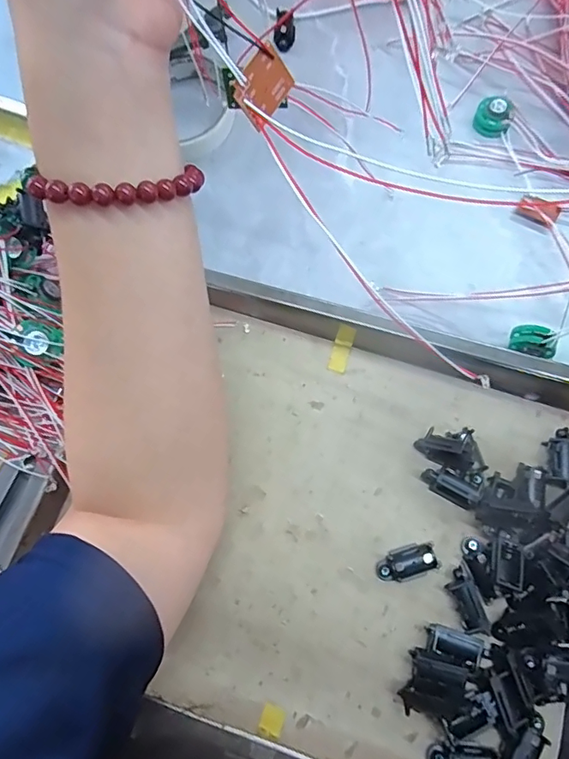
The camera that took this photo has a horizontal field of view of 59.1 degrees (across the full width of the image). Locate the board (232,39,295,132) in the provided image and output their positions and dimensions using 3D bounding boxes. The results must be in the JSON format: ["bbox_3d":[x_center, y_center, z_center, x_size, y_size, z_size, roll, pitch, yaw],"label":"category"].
[{"bbox_3d":[-0.007,-0.112,0.192,0.004,0.019,0.028,11,65,44],"label":"board"}]

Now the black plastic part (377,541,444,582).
[{"bbox_3d":[0.073,0.108,0.297,0.037,0.014,0.018,-17,73,-4],"label":"black plastic part"}]

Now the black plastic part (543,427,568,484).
[{"bbox_3d":[0.171,0.047,0.310,0.013,0.015,0.034,-1,72,1],"label":"black plastic part"}]

